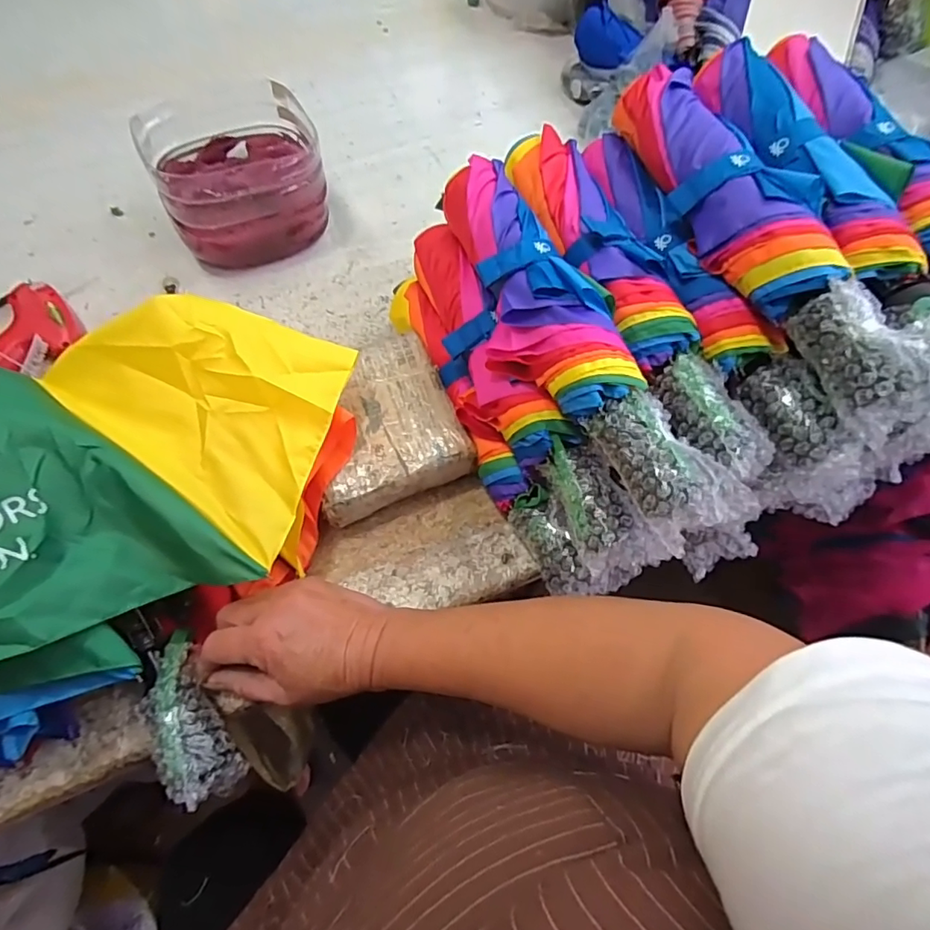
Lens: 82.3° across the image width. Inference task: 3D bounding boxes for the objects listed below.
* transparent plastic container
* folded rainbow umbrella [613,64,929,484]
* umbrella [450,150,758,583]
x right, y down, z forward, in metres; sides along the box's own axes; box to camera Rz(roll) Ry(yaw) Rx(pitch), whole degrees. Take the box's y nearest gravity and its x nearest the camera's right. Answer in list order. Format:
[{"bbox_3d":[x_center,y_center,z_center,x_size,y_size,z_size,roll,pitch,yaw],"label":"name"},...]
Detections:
[{"bbox_3d":[-0.224,-0.290,0.541,0.150,0.097,0.155,0,64,0],"label":"transparent plastic container"},{"bbox_3d":[0.195,-0.151,0.342,0.082,0.053,0.337,-23,67,-10],"label":"folded rainbow umbrella"},{"bbox_3d":[0.064,-0.083,0.348,0.077,0.042,0.328,-22,66,-10],"label":"umbrella"}]

